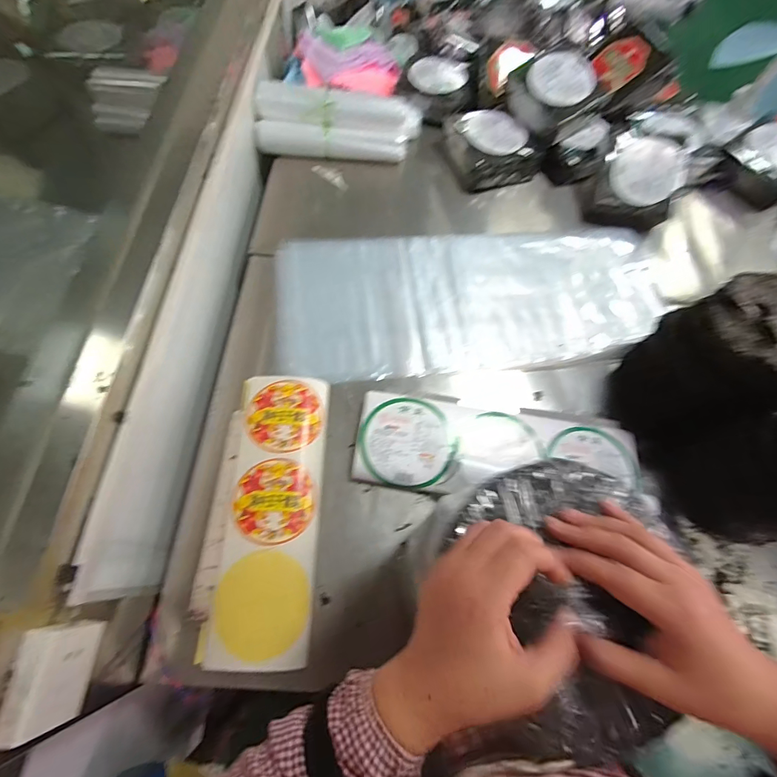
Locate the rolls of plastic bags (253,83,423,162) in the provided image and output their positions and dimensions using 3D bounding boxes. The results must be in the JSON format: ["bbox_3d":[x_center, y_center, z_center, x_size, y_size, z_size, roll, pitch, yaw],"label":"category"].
[{"bbox_3d":[-0.130,-0.681,1.034,0.412,0.123,0.109,4,66,-3],"label":"rolls of plastic bags"}]

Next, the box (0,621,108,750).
[{"bbox_3d":[-0.333,0.286,0.400,0.032,0.079,0.088,-1,66,-5],"label":"box"}]

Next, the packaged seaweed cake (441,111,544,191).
[{"bbox_3d":[0.263,-0.628,1.035,0.198,0.093,0.200,-18,69,-11],"label":"packaged seaweed cake"}]

